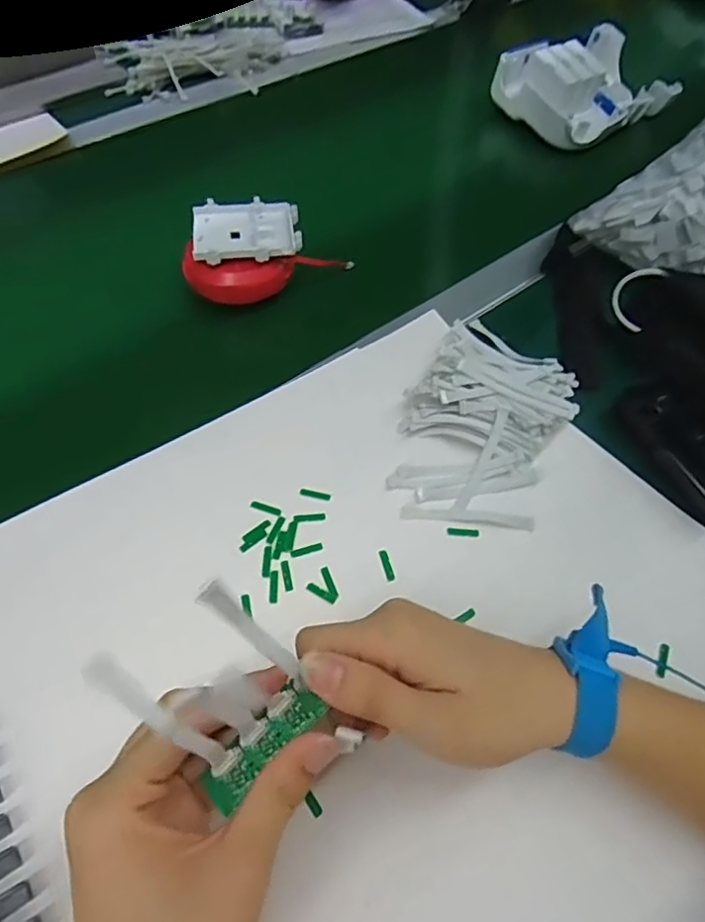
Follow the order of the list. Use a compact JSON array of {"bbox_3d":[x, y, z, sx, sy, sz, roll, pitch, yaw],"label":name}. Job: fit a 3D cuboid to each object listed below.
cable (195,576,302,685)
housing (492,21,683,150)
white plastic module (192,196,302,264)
[{"bbox_3d":[-0.038,0.068,0.232,0.006,0.073,0.010,3,51,34],"label":"cable"},{"bbox_3d":[0.278,-0.446,0.709,0.183,0.069,0.141,-26,62,-20],"label":"housing"},{"bbox_3d":[-0.087,-0.191,0.489,0.086,0.011,0.073,-4,57,-6],"label":"white plastic module"}]

